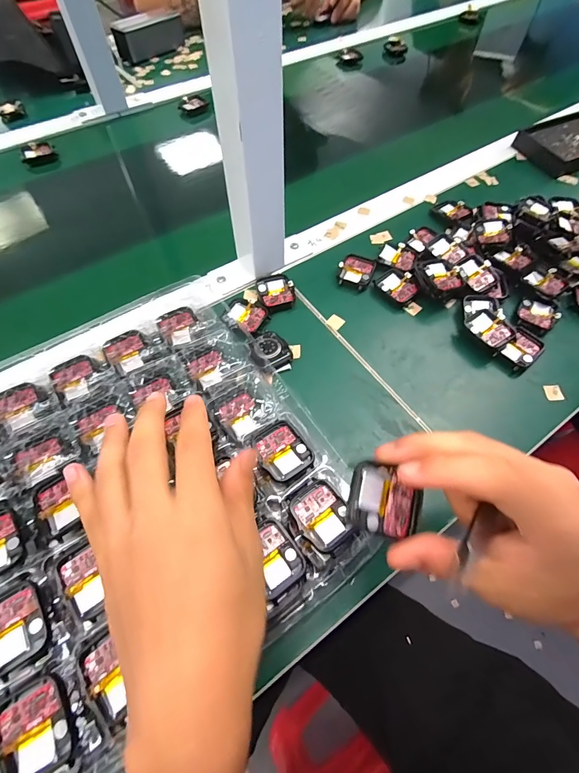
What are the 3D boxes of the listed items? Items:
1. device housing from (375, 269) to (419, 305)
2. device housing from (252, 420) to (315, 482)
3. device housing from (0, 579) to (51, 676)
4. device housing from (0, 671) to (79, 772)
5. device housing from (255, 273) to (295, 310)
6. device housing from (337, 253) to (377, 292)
[{"bbox_3d":[0.119,-0.110,0.395,0.036,0.009,0.043,-37,67,-18],"label":"device housing"},{"bbox_3d":[-0.006,0.049,0.278,0.036,0.005,0.044,-31,68,-16],"label":"device housing"},{"bbox_3d":[-0.169,0.145,0.221,0.036,0.009,0.043,-28,64,-14],"label":"device housing"},{"bbox_3d":[-0.136,0.184,0.195,0.036,0.009,0.043,-24,63,-12],"label":"device housing"},{"bbox_3d":[-0.015,-0.103,0.388,0.037,0.009,0.042,-20,63,-10],"label":"device housing"},{"bbox_3d":[0.074,-0.129,0.405,0.037,0.009,0.044,27,64,15],"label":"device housing"}]

